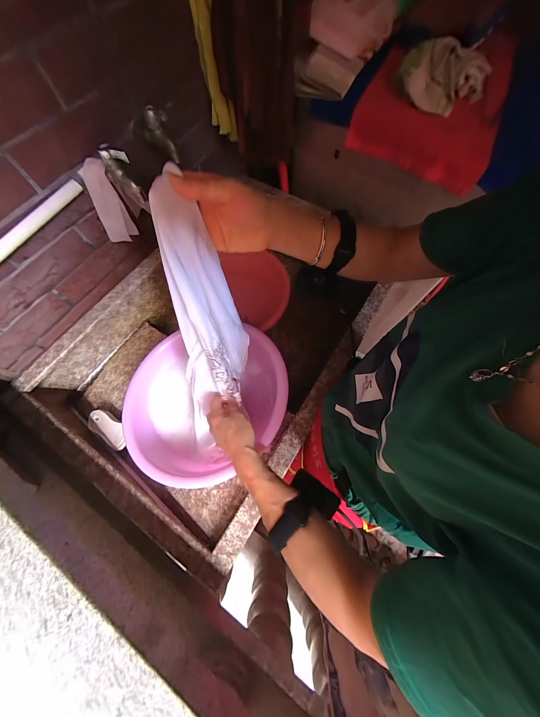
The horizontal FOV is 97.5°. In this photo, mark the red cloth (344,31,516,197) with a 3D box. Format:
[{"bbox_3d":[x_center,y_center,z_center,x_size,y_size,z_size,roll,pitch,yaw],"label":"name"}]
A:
[{"bbox_3d":[0.412,-0.634,0.577,0.327,0.038,0.378,28,86,4],"label":"red cloth"}]

